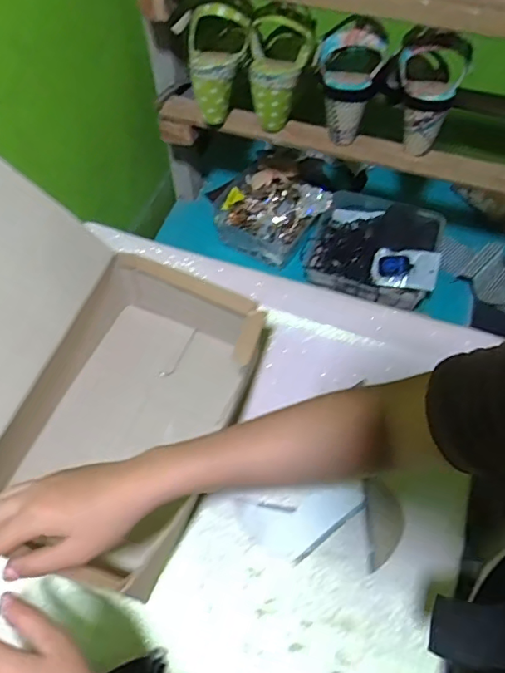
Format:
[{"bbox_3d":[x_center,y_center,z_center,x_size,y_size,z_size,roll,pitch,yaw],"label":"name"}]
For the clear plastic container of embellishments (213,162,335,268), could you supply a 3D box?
[{"bbox_3d":[0.027,-0.213,0.922,0.185,0.073,0.145,25,61,14],"label":"clear plastic container of embellishments"}]

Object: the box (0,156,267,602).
[{"bbox_3d":[-0.196,0.031,0.548,0.332,0.244,0.331,22,60,13],"label":"box"}]

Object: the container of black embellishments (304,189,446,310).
[{"bbox_3d":[0.200,-0.154,0.869,0.207,0.052,0.198,18,59,10],"label":"container of black embellishments"}]

